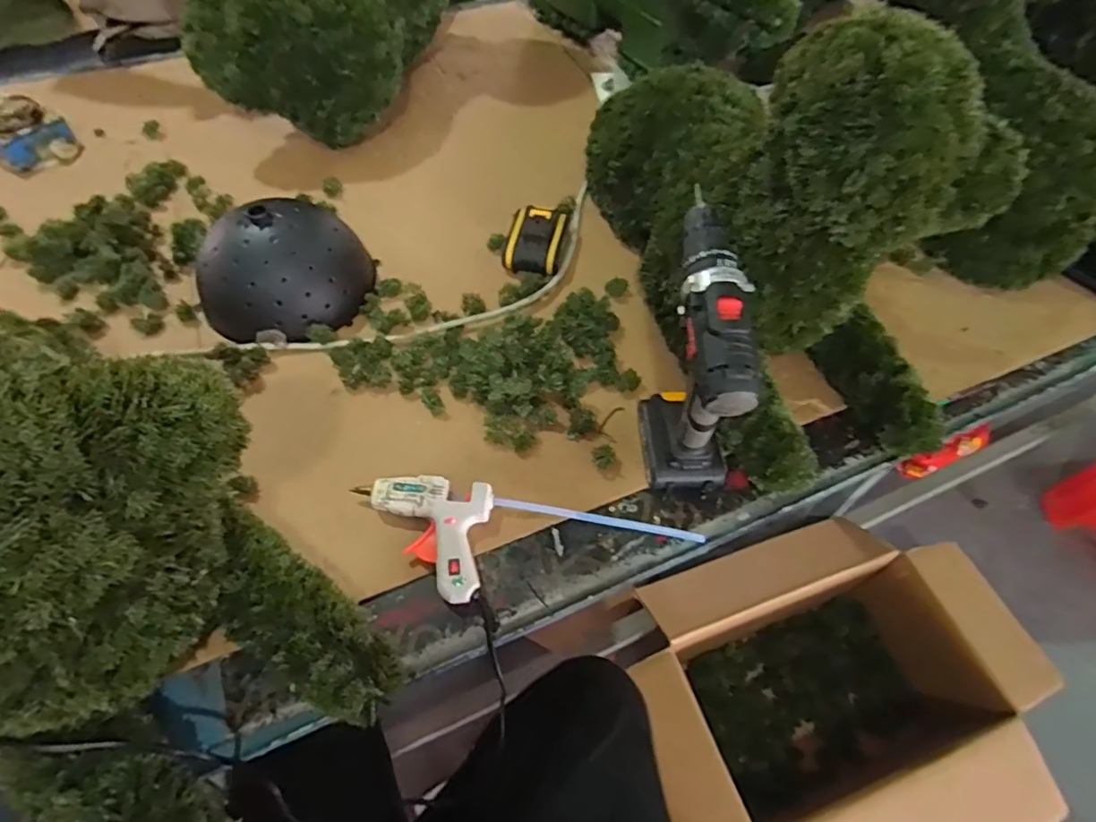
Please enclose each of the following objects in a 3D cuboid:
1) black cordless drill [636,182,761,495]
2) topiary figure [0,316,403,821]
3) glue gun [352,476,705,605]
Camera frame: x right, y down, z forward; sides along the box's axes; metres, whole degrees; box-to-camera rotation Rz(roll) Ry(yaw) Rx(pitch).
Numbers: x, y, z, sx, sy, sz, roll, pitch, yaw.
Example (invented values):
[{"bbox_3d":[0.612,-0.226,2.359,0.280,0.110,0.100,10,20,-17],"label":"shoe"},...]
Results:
[{"bbox_3d":[0.144,-0.046,0.553,0.078,0.199,0.186,8,56,5],"label":"black cordless drill"},{"bbox_3d":[-0.242,0.129,0.349,0.191,0.294,0.248,26,59,16],"label":"topiary figure"},{"bbox_3d":[-0.018,0.127,0.553,0.310,0.034,0.110,5,56,3],"label":"glue gun"}]

